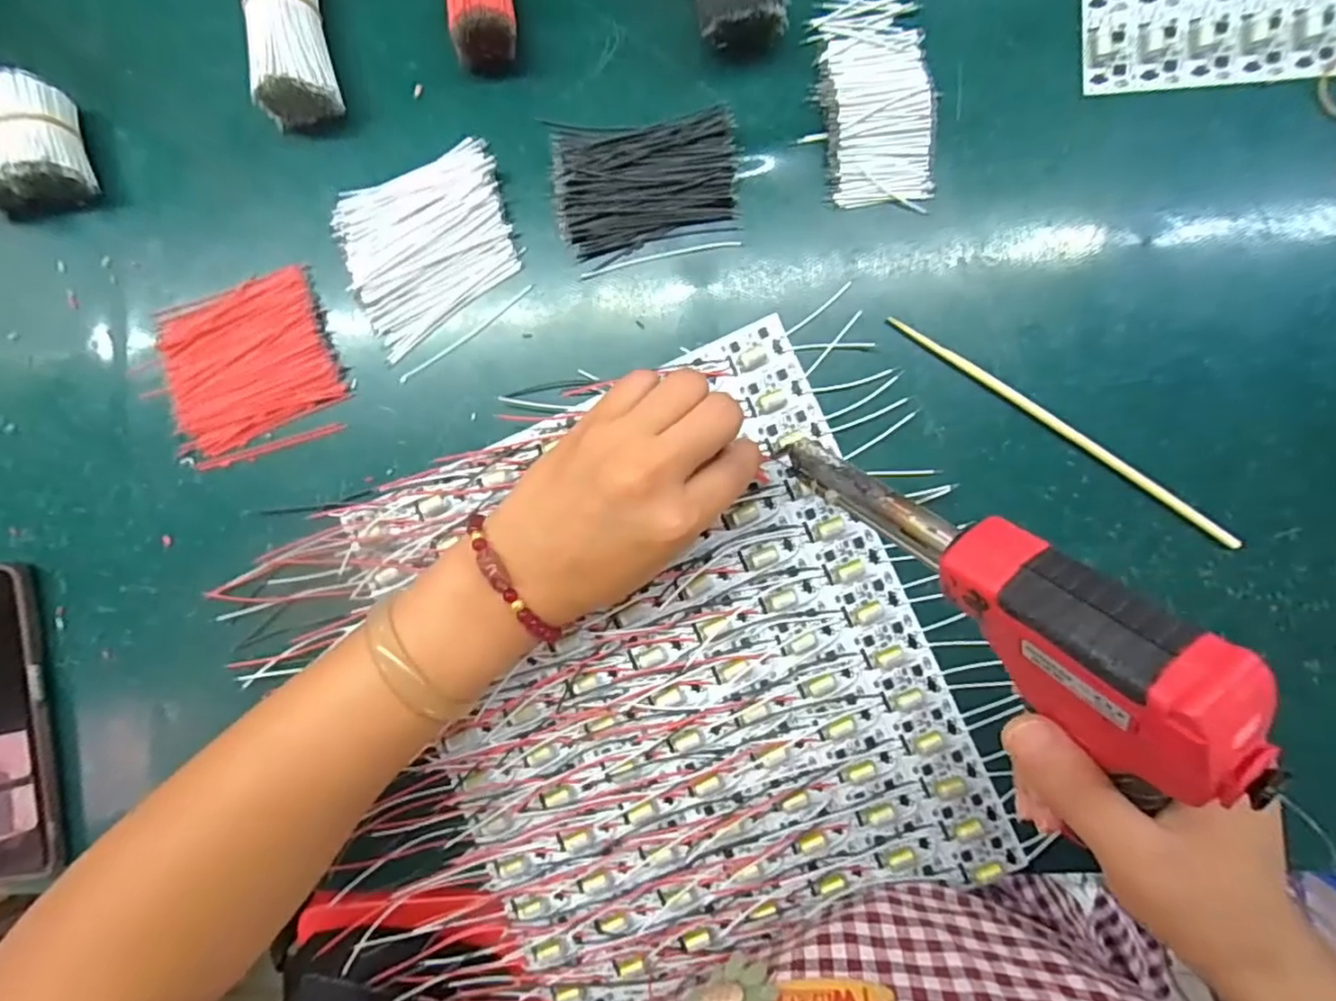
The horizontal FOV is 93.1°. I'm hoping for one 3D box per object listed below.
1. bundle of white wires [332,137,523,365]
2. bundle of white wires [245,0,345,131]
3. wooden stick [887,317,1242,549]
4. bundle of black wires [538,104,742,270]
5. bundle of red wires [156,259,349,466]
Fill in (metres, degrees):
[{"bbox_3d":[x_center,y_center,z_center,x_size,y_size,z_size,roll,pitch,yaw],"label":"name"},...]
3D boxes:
[{"bbox_3d":[-0.119,-0.127,0.319,0.085,0.009,0.081,-20,89,3],"label":"bundle of white wires"},{"bbox_3d":[-0.186,-0.235,0.310,0.036,0.037,0.087,-6,90,4],"label":"bundle of white wires"},{"bbox_3d":[0.186,-0.034,0.300,0.188,0.009,0.006,35,92,3],"label":"wooden stick"},{"bbox_3d":[-0.011,-0.158,0.310,0.088,0.012,0.065,-6,90,4],"label":"bundle of black wires"},{"bbox_3d":[-0.216,-0.069,0.327,0.090,0.005,0.087,-16,89,3],"label":"bundle of red wires"}]

